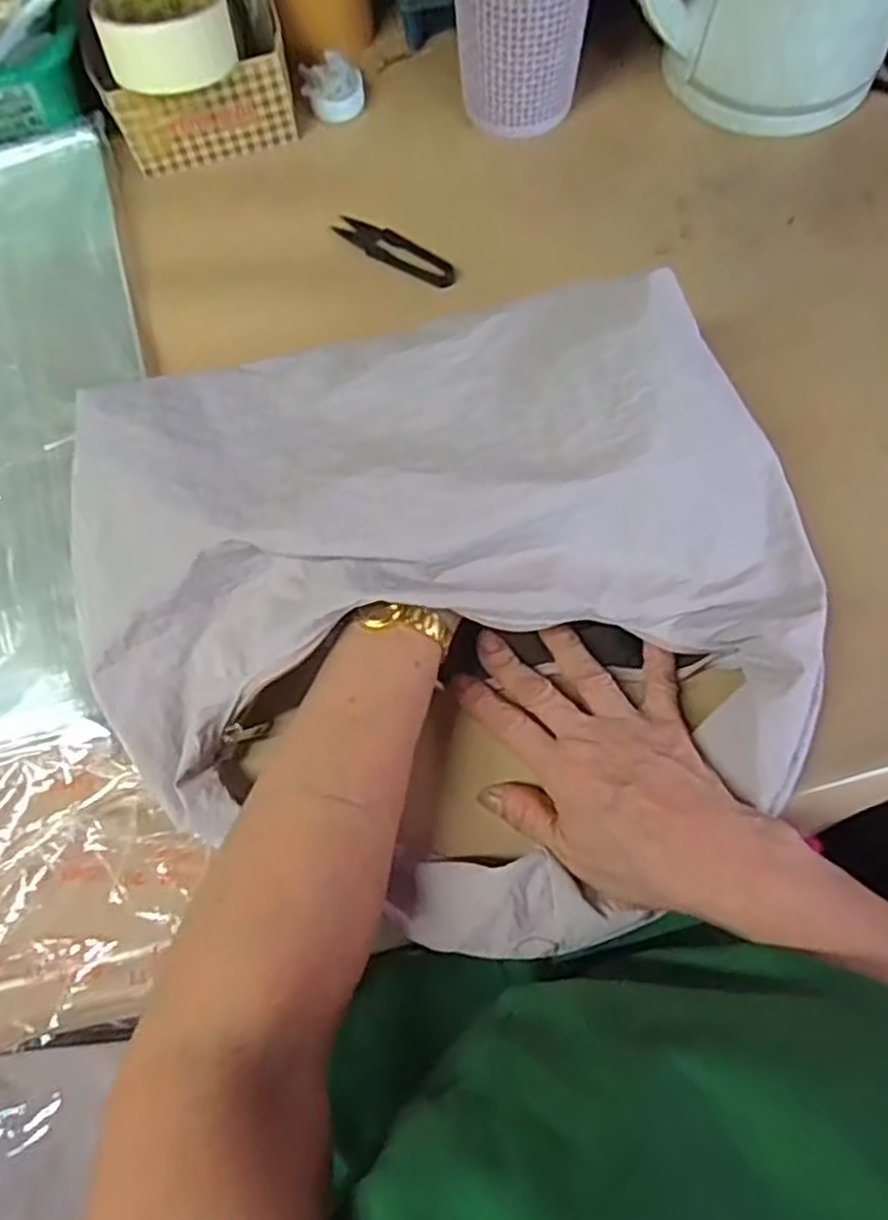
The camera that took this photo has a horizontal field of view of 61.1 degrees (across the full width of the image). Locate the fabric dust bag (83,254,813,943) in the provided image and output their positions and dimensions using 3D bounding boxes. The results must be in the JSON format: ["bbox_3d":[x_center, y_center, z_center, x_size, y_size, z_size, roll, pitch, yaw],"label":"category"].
[{"bbox_3d":[0.005,-0.013,0.370,0.353,0.088,0.308,-18,70,-5],"label":"fabric dust bag"}]

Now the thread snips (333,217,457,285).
[{"bbox_3d":[-0.034,-0.246,0.511,0.096,0.008,0.024,34,75,14],"label":"thread snips"}]

